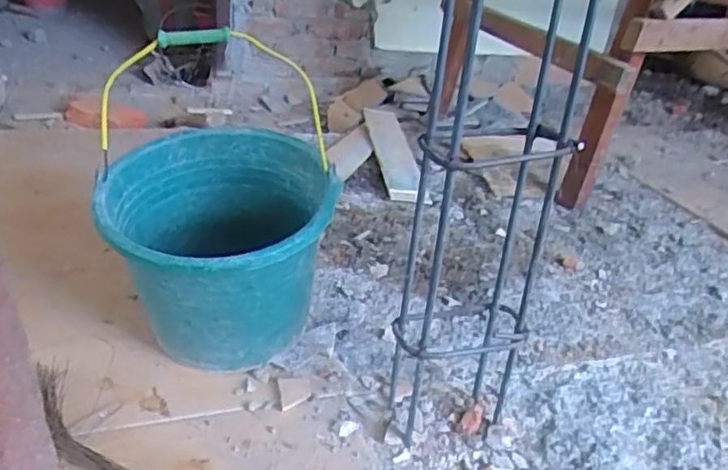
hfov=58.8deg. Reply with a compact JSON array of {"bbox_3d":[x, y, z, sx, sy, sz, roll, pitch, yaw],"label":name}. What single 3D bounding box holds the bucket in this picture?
[{"bbox_3d":[-0.170,-0.034,0.755,0.249,0.375,0.259,6,28,-3],"label":"bucket"}]

